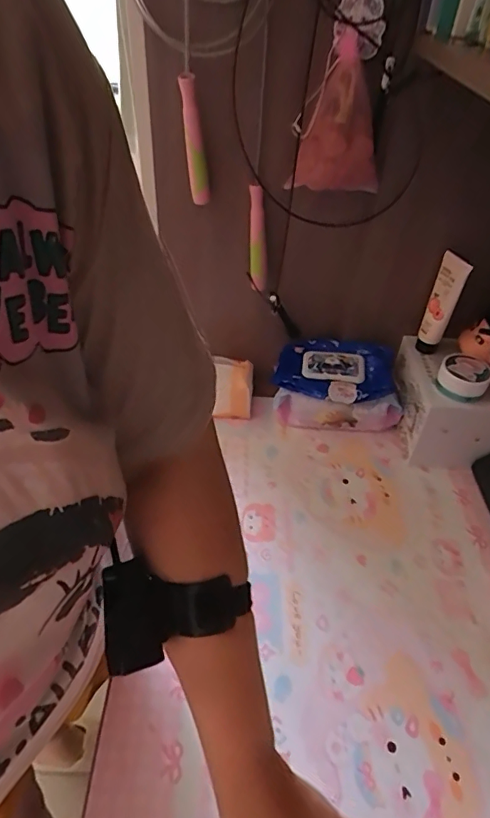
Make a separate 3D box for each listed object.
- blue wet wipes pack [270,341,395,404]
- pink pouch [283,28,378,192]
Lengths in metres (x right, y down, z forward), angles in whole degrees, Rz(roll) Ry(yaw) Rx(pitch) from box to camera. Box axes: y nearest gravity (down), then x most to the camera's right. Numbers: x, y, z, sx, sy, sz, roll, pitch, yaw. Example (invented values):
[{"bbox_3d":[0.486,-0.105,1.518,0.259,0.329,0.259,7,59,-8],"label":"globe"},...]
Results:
[{"bbox_3d":[0.141,-0.060,0.790,0.187,0.048,0.118,14,44,12],"label":"blue wet wipes pack"},{"bbox_3d":[0.116,-0.340,0.594,0.095,0.148,0.047,20,45,17],"label":"pink pouch"}]

